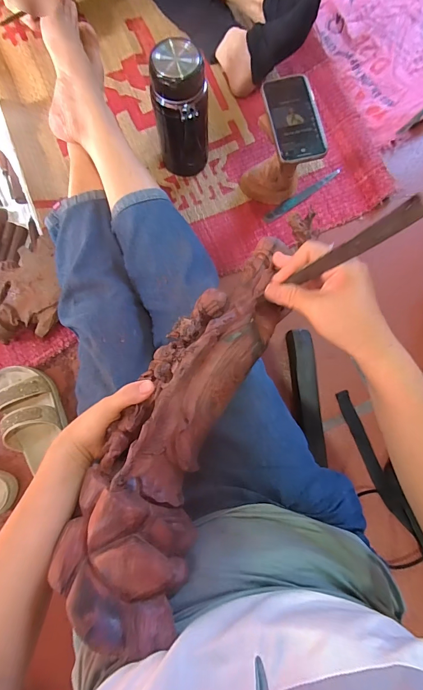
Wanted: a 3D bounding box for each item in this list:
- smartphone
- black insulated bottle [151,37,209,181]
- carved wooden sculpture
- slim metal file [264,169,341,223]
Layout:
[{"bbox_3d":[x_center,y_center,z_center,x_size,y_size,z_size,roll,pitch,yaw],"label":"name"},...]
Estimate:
[{"bbox_3d":[0.131,-0.360,0.535,0.078,0.014,0.143,-11,79,-3],"label":"smartphone"},{"bbox_3d":[-0.053,-0.403,0.611,0.092,0.221,0.087,-1,80,-1],"label":"black insulated bottle"},{"bbox_3d":[-0.022,0.059,0.346,0.115,0.078,0.386,24,69,3],"label":"carved wooden sculpture"},{"bbox_3d":[0.189,-0.315,0.707,0.195,0.010,0.020,-37,93,-7],"label":"slim metal file"}]

